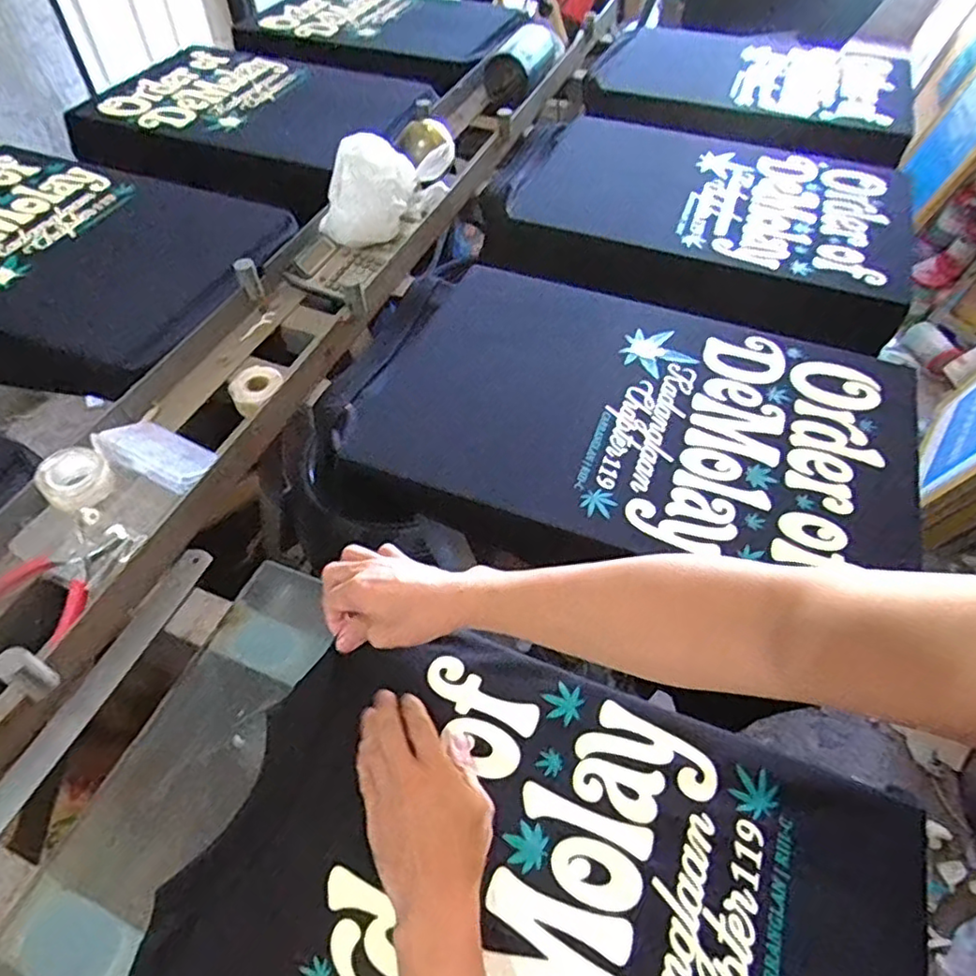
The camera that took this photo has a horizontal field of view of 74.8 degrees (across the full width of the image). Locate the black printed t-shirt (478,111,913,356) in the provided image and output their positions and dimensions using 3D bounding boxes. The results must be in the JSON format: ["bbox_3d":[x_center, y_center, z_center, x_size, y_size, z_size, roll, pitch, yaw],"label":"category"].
[{"bbox_3d":[0.337,-0.459,1.116,0.678,0.165,0.349,20,55,15],"label":"black printed t-shirt"}]

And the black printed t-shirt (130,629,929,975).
[{"bbox_3d":[0.037,0.330,0.445,0.504,0.037,0.412,17,54,13],"label":"black printed t-shirt"}]

